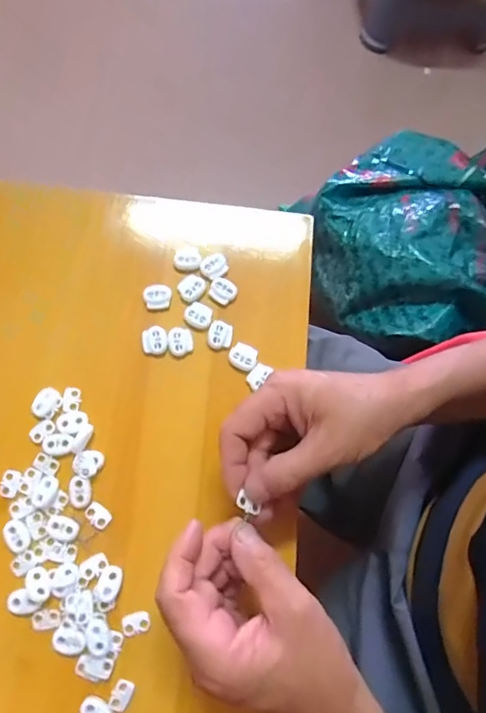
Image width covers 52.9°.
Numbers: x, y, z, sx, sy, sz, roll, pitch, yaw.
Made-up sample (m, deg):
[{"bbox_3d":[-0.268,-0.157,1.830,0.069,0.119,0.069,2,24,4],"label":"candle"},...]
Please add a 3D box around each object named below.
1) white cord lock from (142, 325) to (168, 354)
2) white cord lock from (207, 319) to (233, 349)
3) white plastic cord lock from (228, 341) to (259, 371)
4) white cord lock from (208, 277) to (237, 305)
[{"bbox_3d":[-0.069,-0.013,0.383,0.020,0.004,0.022,-4,74,-3],"label":"white cord lock"},{"bbox_3d":[-0.018,-0.017,0.389,0.019,0.004,0.022,11,74,1],"label":"white cord lock"},{"bbox_3d":[0.001,0.000,0.385,0.022,0.005,0.020,23,74,4],"label":"white plastic cord lock"},{"bbox_3d":[-0.017,-0.054,0.397,0.021,0.005,0.018,36,76,8],"label":"white cord lock"}]

